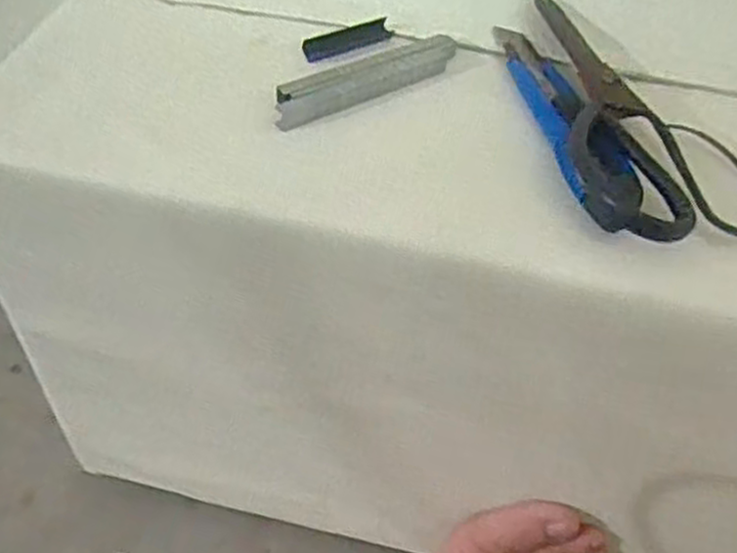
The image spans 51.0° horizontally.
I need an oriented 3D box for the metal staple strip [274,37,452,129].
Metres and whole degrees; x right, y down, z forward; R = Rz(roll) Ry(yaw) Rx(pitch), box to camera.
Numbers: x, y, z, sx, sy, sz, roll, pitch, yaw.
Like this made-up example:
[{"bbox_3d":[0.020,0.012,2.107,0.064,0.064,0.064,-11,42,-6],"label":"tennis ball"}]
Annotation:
[{"bbox_3d":[0.000,-0.111,0.435,0.118,0.011,0.024,-24,54,-23],"label":"metal staple strip"}]

